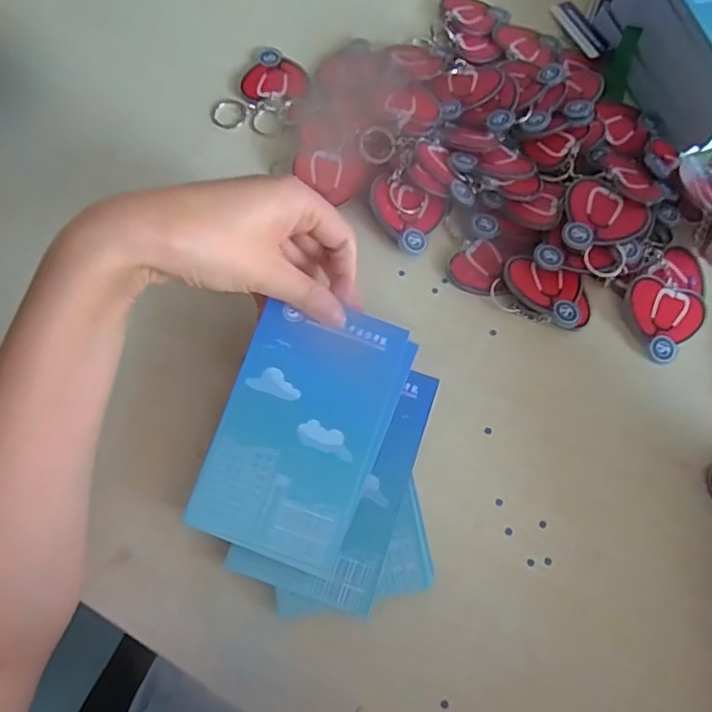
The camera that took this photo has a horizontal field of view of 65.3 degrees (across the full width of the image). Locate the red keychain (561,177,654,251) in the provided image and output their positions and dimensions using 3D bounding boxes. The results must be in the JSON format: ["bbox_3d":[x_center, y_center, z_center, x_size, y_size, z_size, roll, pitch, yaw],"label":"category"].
[{"bbox_3d":[0.156,-0.087,0.354,0.055,0.007,0.051,-1,73,3],"label":"red keychain"}]

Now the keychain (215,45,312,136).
[{"bbox_3d":[-0.065,-0.192,0.407,0.051,0.006,0.078,28,71,7],"label":"keychain"}]

